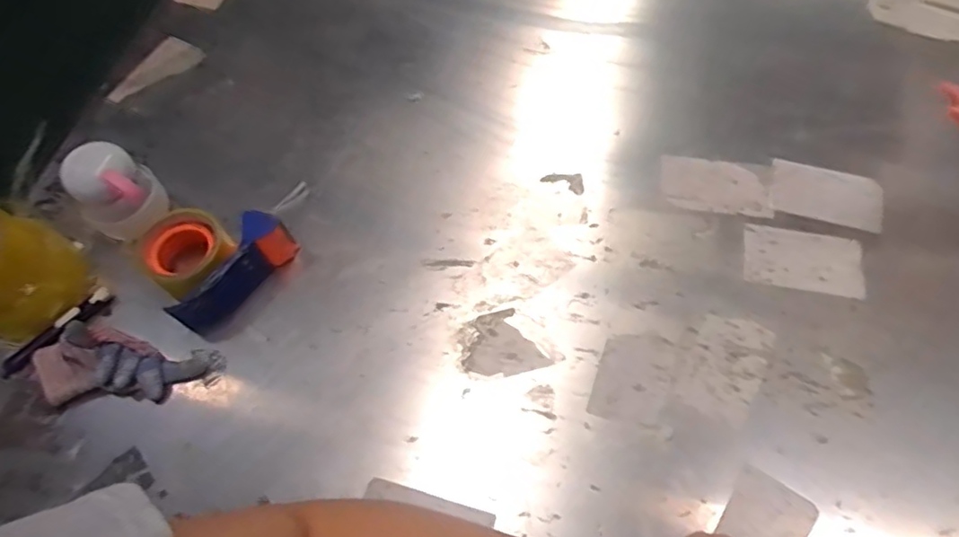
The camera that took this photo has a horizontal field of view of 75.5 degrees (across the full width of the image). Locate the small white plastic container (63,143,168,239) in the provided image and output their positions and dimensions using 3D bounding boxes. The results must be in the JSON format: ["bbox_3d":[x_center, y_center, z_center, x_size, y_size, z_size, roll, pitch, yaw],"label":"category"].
[{"bbox_3d":[-0.365,-0.076,0.621,0.061,0.085,0.076,38,71,19],"label":"small white plastic container"}]

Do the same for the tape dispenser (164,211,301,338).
[{"bbox_3d":[-0.254,0.006,0.645,0.032,0.066,0.139,34,71,15],"label":"tape dispenser"}]

